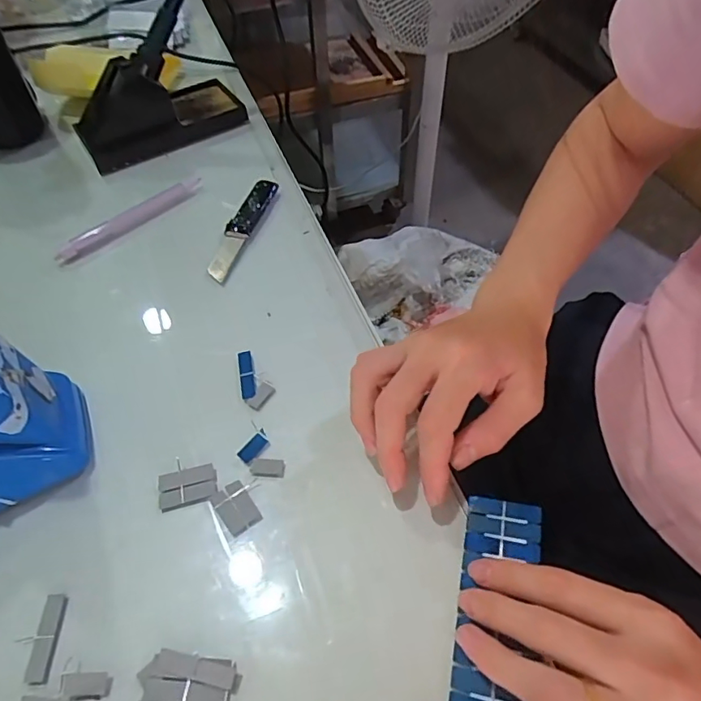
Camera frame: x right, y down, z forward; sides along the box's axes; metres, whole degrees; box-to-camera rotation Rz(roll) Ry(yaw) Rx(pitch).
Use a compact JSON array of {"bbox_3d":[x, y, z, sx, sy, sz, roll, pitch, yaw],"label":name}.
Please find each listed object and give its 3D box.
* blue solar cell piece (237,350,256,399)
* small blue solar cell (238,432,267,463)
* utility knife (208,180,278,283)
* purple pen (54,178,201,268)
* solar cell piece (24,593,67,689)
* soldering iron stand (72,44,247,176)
[{"bbox_3d":[-0.071,0.016,0.350,0.009,0.004,0.038,-11,54,-7],"label":"blue solar cell piece"},{"bbox_3d":[-0.060,0.059,0.315,0.010,0.004,0.019,31,59,21],"label":"small blue solar cell"},{"bbox_3d":[-0.092,-0.105,0.431,0.022,0.012,0.115,13,54,10],"label":"utility knife"},{"bbox_3d":[-0.189,-0.114,0.444,0.018,0.012,0.136,38,62,25],"label":"purple pen"},{"bbox_3d":[-0.154,0.144,0.258,0.011,0.004,0.039,-3,53,-1],"label":"solar cell piece"},{"bbox_3d":[-0.190,-0.244,0.508,0.159,0.071,0.067,-34,60,-22],"label":"soldering iron stand"}]

